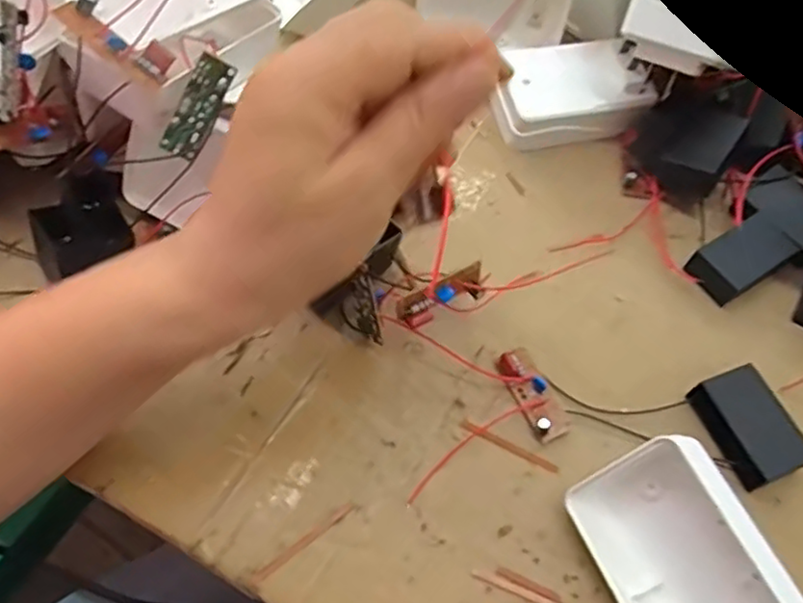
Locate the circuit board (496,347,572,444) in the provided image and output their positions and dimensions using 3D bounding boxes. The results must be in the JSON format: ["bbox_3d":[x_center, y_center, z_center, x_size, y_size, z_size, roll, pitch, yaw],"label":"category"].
[{"bbox_3d":[0.060,0.041,0.300,0.017,0.011,0.043,-22,64,-16],"label":"circuit board"}]

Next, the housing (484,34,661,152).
[{"bbox_3d":[0.095,-0.120,0.383,0.083,0.033,0.050,-11,62,-10],"label":"housing"}]

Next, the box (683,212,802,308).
[{"bbox_3d":[0.173,-0.020,0.339,0.050,0.020,0.029,-30,66,-19],"label":"box"}]

